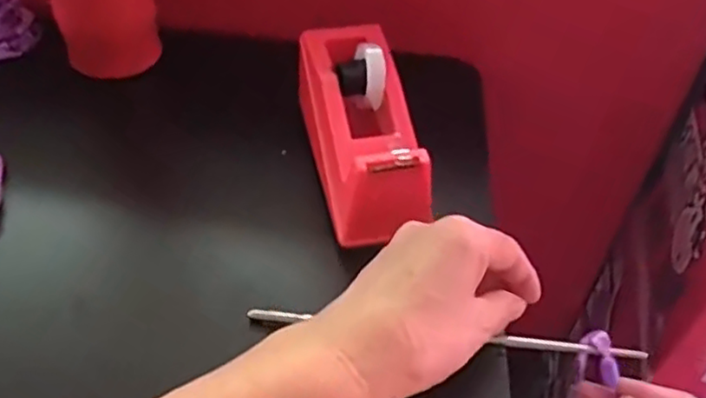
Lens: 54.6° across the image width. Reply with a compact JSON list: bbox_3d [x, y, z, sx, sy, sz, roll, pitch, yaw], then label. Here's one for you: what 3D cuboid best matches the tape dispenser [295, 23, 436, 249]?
[{"bbox_3d":[0.006,-0.047,0.444,0.061,0.075,0.162,-6,58,-14],"label":"tape dispenser"}]

